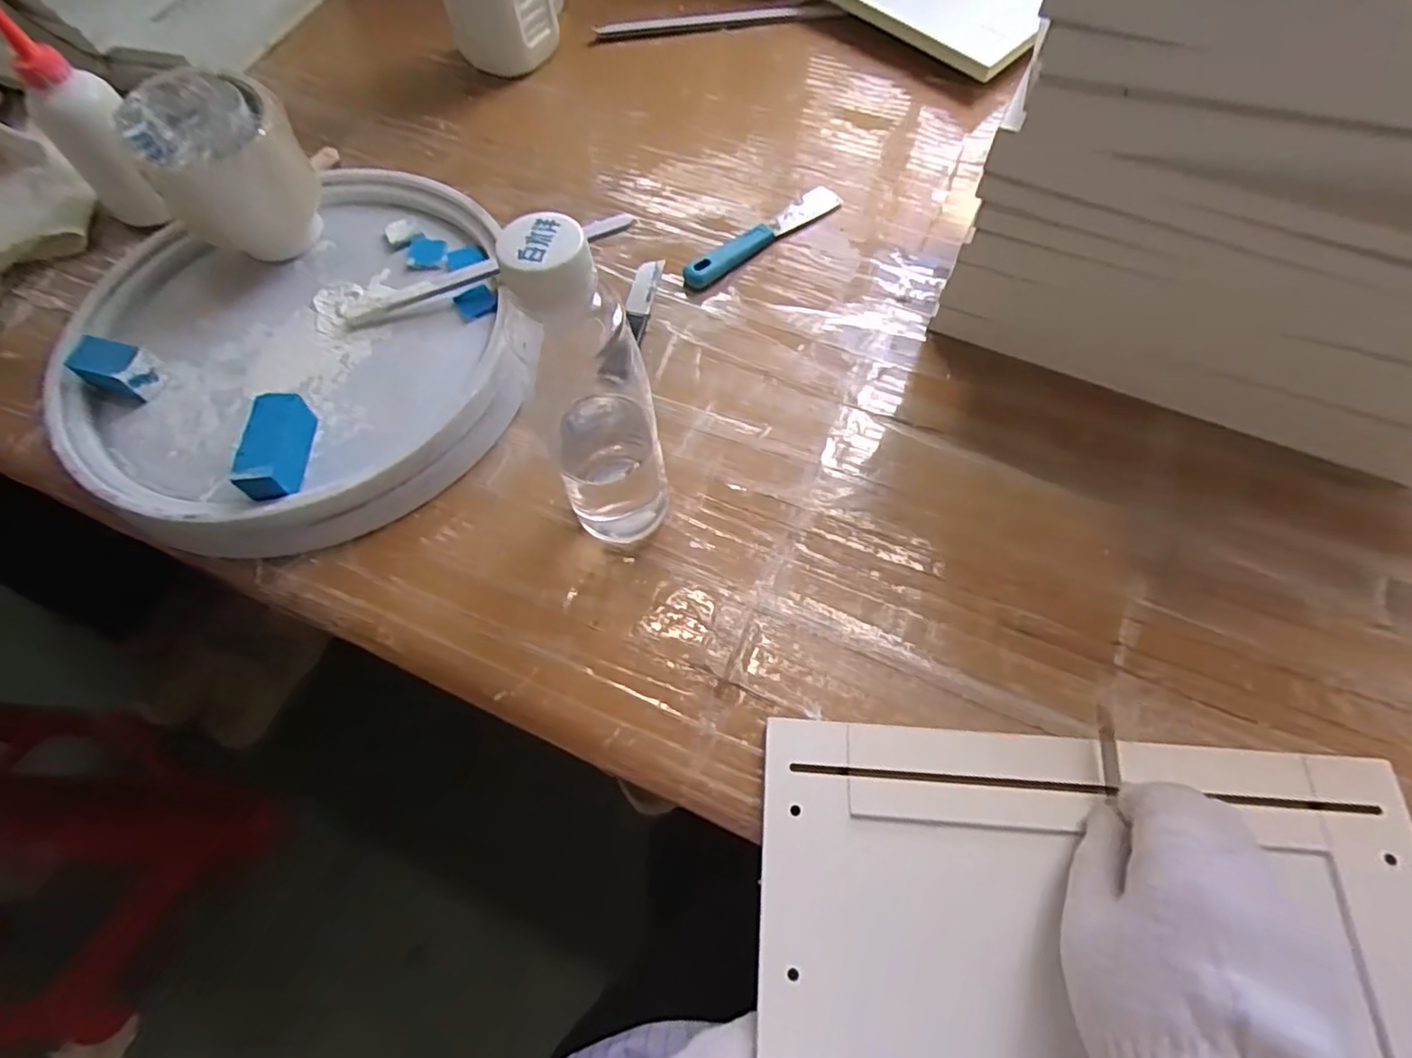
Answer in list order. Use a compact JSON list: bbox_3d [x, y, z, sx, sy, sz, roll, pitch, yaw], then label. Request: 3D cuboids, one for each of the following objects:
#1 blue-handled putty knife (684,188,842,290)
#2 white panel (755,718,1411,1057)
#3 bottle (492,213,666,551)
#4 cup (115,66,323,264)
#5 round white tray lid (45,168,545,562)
[{"bbox_3d":[0.041,-0.219,0.474,0.143,0.013,0.026,-37,68,-15],"label":"blue-handled putty knife"},{"bbox_3d":[0.165,0.197,0.264,0.282,0.009,0.213,3,64,4],"label":"white panel"},{"bbox_3d":[-0.049,-0.049,0.301,0.050,0.189,0.045,-19,64,-7],"label":"bottle"},{"bbox_3d":[-0.307,-0.228,0.420,0.087,0.093,0.075,8,64,6],"label":"cup"},{"bbox_3d":[-0.255,-0.114,0.416,0.269,0.049,0.254,-1,63,2],"label":"round white tray lid"}]

